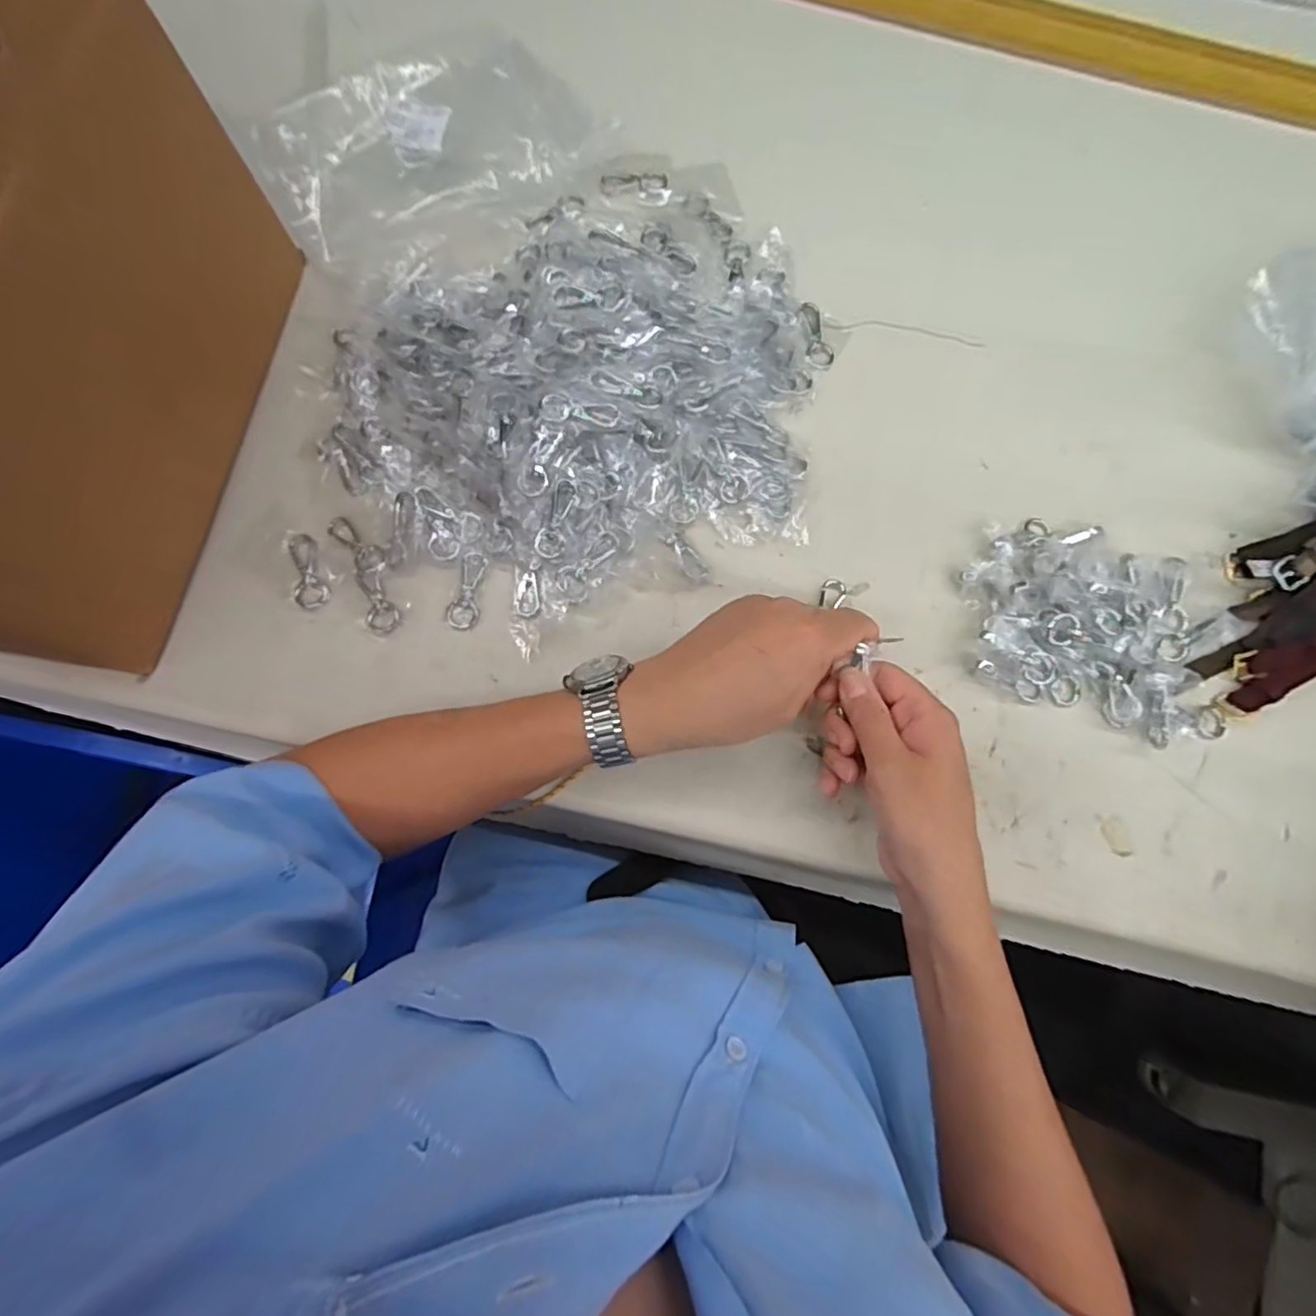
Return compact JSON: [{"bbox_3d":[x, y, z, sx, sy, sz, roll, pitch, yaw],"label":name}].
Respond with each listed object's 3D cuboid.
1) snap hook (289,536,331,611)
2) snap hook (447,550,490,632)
[{"bbox_3d":[-0.258,-0.065,0.450,0.023,0.004,0.058,-17,78,-3],"label":"snap hook"},{"bbox_3d":[-0.138,-0.050,0.447,0.022,0.008,0.059,15,79,4],"label":"snap hook"}]

